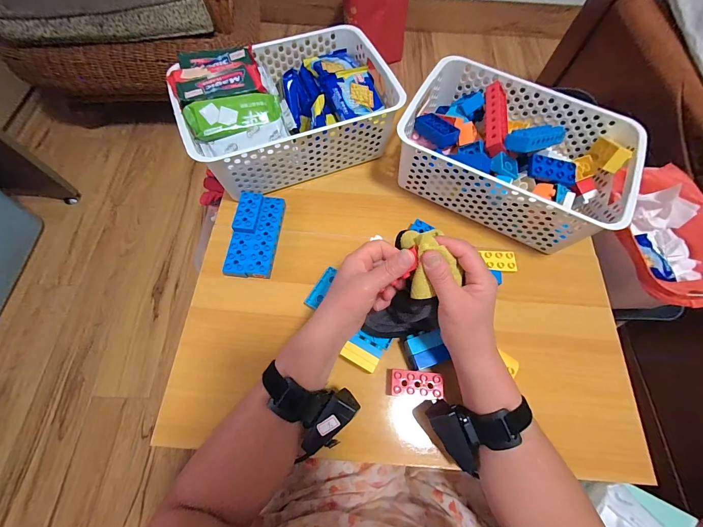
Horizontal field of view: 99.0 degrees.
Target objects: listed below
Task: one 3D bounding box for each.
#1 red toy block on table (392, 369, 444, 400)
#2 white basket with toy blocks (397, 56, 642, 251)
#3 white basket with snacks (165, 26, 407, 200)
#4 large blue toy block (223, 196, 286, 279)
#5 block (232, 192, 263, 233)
[{"bbox_3d":[0.079,0.149,0.370,0.061,0.025,0.030,7,66,0],"label":"red toy block on table"},{"bbox_3d":[0.233,-0.162,0.452,0.296,0.098,0.201,28,68,9],"label":"white basket with toy blocks"},{"bbox_3d":[-0.099,-0.241,0.477,0.295,0.119,0.203,-19,69,-11],"label":"white basket with snacks"},{"bbox_3d":[-0.139,-0.039,0.443,0.062,0.023,0.127,7,66,0],"label":"large blue toy block"},{"bbox_3d":[-0.155,-0.079,0.451,0.033,0.006,0.069,5,66,-1],"label":"block"}]

